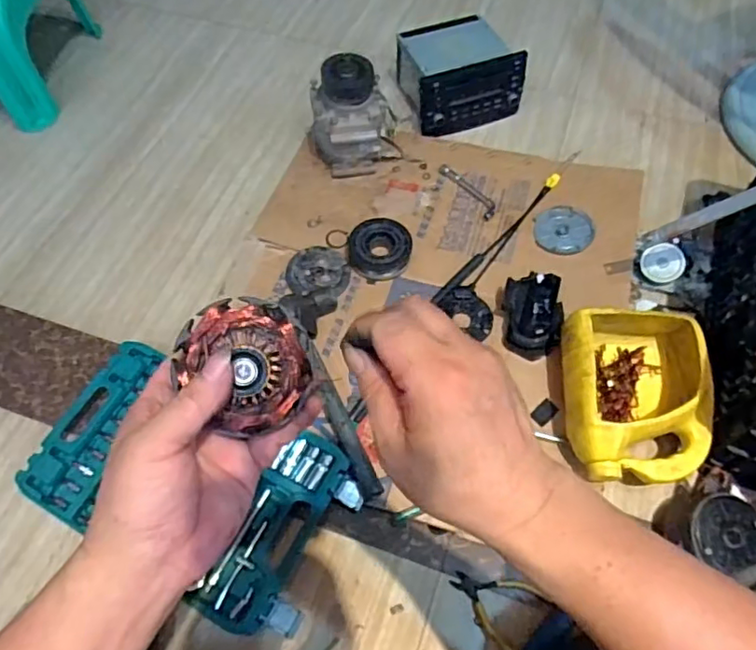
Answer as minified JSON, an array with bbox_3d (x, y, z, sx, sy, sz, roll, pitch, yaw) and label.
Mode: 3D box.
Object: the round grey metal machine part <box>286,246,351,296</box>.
[{"bbox_3d":[-0.099,-0.090,0.962,0.103,0.012,0.100,-1,59,1],"label":"round grey metal machine part"}]

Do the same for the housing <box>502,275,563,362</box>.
[{"bbox_3d":[0.232,-0.016,0.874,0.080,0.062,0.120,-2,59,1],"label":"housing"}]

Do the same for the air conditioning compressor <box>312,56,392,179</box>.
[{"bbox_3d":[-0.047,-0.374,1.041,0.148,0.187,0.113,-6,59,-2],"label":"air conditioning compressor"}]

